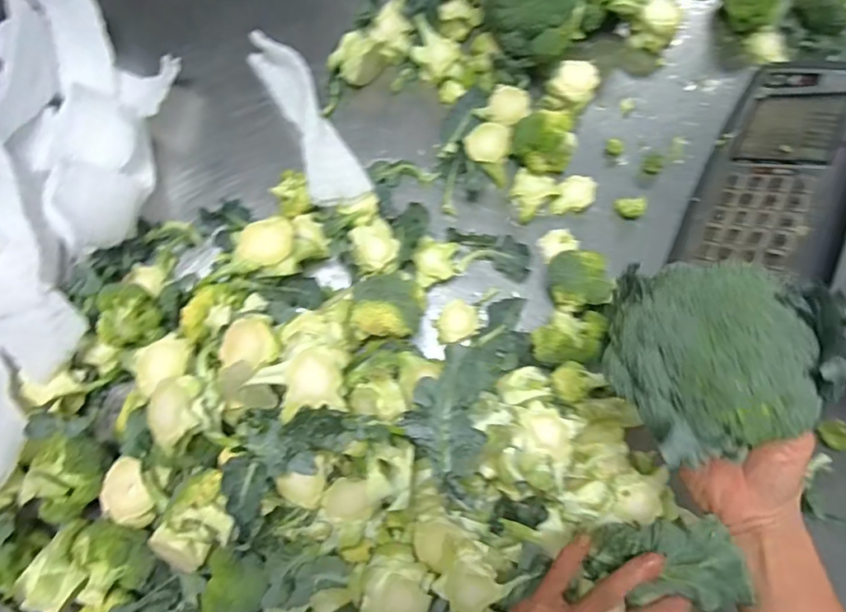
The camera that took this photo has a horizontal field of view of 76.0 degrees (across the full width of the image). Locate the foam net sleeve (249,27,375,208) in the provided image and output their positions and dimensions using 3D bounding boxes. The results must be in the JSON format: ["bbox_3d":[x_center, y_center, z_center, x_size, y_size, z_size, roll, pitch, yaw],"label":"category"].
[{"bbox_3d":[-0.127,-0.200,0.575,0.059,0.057,0.220,-26,76,-8],"label":"foam net sleeve"}]

